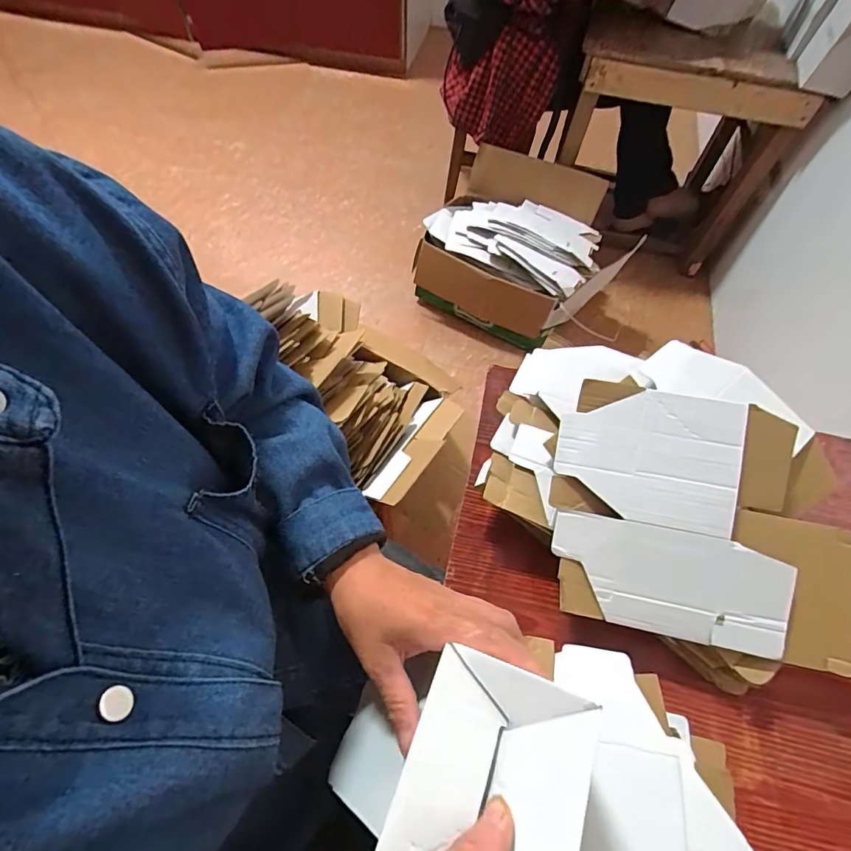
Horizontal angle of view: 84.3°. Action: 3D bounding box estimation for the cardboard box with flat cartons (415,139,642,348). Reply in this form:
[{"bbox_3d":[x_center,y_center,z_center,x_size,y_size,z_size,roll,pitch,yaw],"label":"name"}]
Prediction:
[{"bbox_3d":[0.251,-0.493,1.322,0.526,0.266,0.474,28,63,13],"label":"cardboard box with flat cartons"}]

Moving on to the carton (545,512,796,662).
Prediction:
[{"bbox_3d":[0.196,0.127,0.382,0.180,0.012,0.086,9,95,11],"label":"carton"}]

